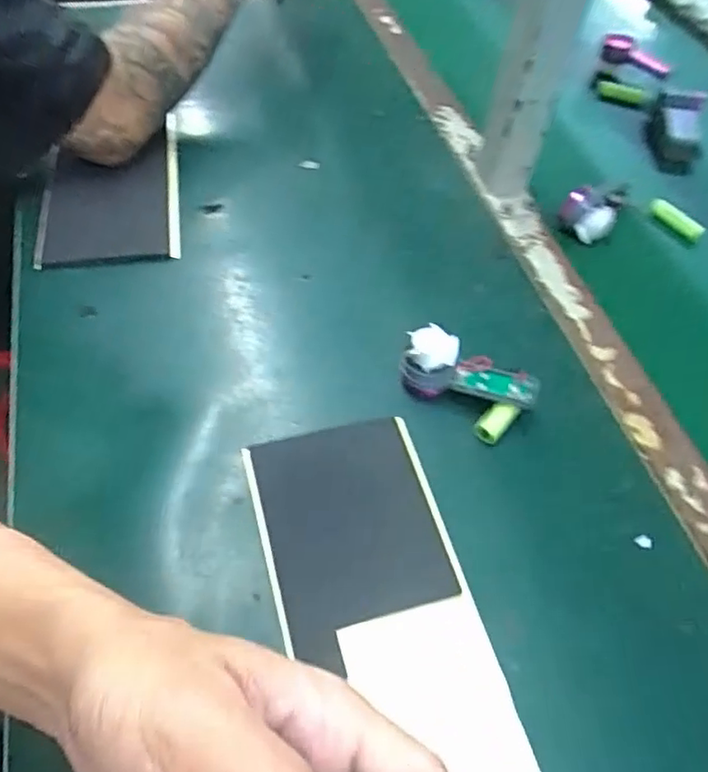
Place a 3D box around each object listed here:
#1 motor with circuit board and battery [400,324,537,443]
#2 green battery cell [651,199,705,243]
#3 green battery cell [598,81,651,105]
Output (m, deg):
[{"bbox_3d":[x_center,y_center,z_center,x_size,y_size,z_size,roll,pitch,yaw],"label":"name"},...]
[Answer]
[{"bbox_3d":[0.075,-0.002,0.420,0.089,0.034,0.046,27,58,14],"label":"motor with circuit board and battery"},{"bbox_3d":[0.293,-0.151,0.563,0.051,0.018,0.018,39,60,5],"label":"green battery cell"},{"bbox_3d":[0.294,-0.320,0.677,0.053,0.011,0.013,24,57,12],"label":"green battery cell"}]

